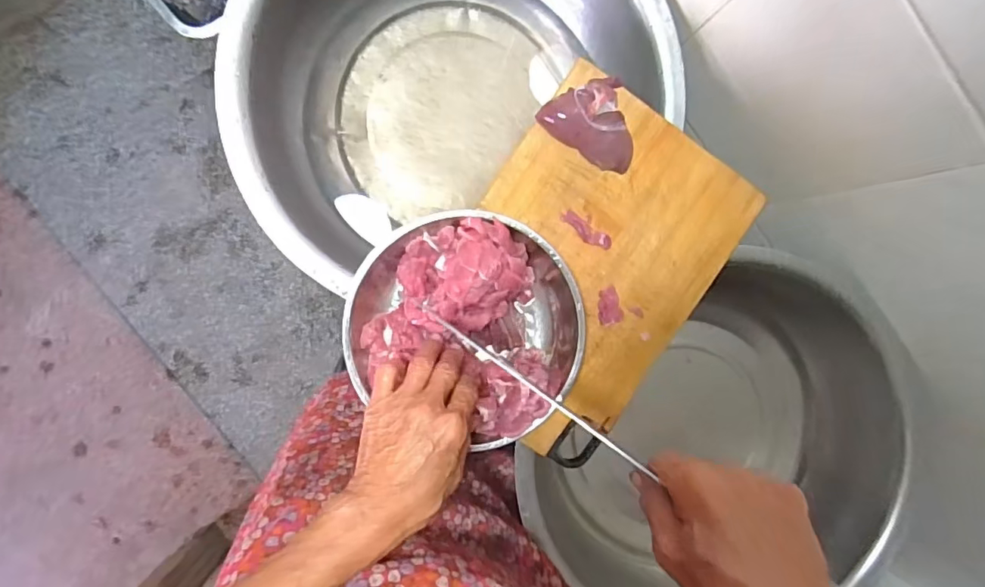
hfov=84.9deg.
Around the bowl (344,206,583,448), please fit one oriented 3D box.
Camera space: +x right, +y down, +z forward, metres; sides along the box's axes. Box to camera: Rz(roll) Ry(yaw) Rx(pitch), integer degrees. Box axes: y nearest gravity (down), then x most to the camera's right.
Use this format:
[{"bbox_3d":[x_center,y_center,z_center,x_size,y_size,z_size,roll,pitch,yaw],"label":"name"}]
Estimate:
[{"bbox_3d":[-0.021,0.028,0.476,0.201,0.050,0.189,0,94,-5],"label":"bowl"}]

